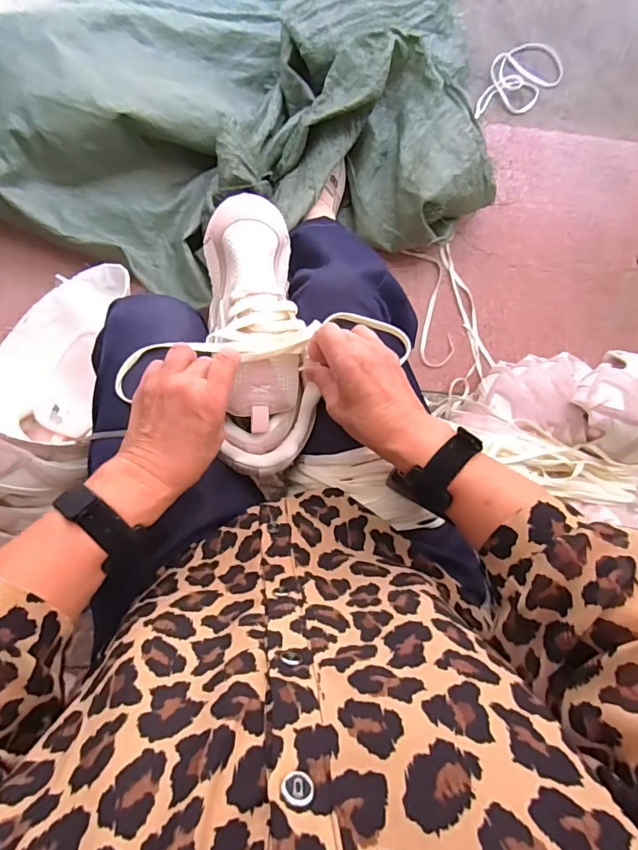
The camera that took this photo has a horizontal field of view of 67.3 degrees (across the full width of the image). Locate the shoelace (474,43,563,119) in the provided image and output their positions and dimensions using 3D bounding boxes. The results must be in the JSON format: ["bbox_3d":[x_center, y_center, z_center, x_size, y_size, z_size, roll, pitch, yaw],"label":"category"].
[{"bbox_3d":[0.367,-0.644,0.899,0.188,0.008,0.107,-28,95,-4],"label":"shoelace"}]

